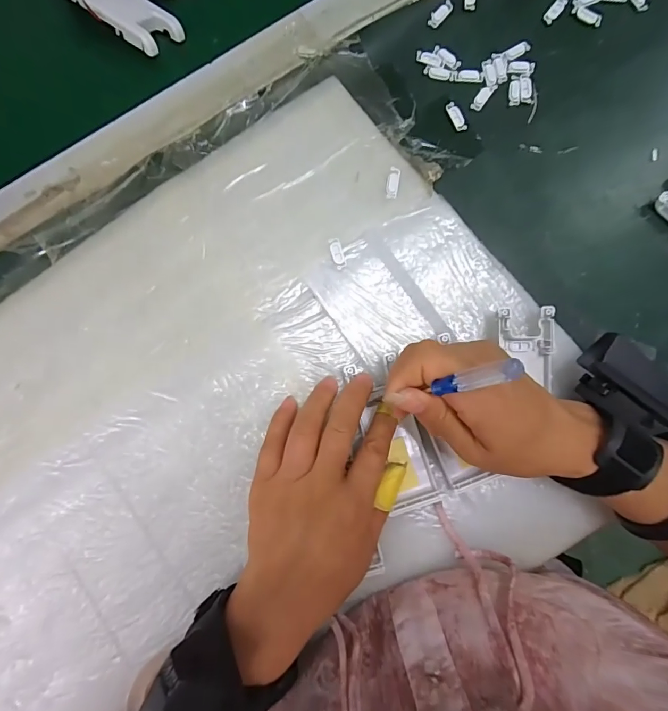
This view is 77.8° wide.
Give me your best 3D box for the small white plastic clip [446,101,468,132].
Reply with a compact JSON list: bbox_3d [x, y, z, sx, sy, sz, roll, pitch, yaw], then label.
[{"bbox_3d":[0.095,-0.186,0.322,0.010,0.004,0.025,-24,87,-2],"label":"small white plastic clip"}]

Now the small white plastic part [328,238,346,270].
[{"bbox_3d":[0.003,-0.075,0.302,0.009,0.004,0.023,-19,87,-2],"label":"small white plastic part"}]

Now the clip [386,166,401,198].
[{"bbox_3d":[0.044,-0.129,0.307,0.009,0.004,0.024,11,86,0],"label":"clip"}]

